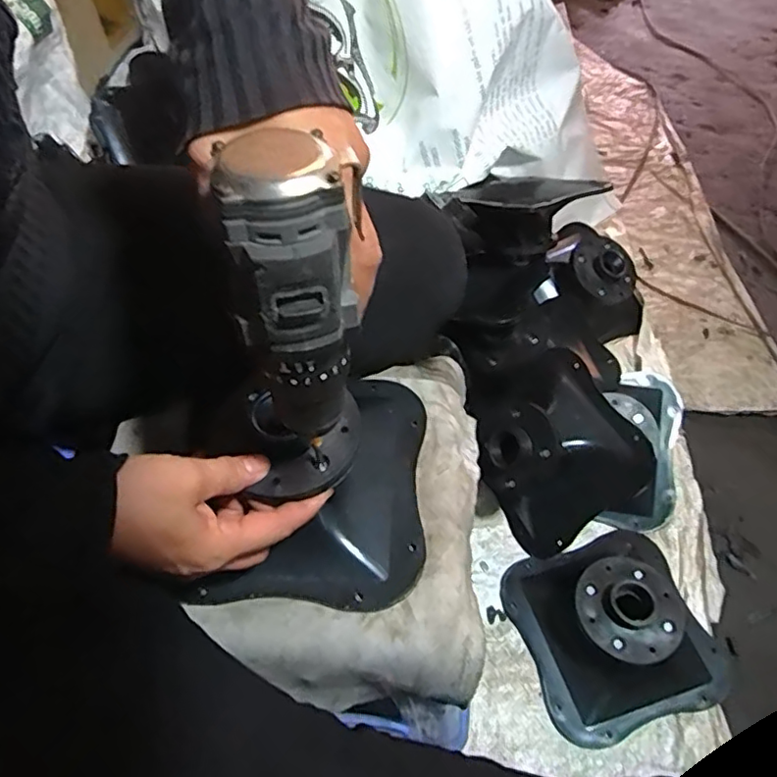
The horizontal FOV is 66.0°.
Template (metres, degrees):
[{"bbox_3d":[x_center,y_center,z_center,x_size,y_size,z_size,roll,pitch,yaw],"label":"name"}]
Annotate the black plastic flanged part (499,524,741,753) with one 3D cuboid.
[{"bbox_3d":[0.228,0.230,0.594,0.182,0.090,0.180,-15,54,-10],"label":"black plastic flanged part"}]

